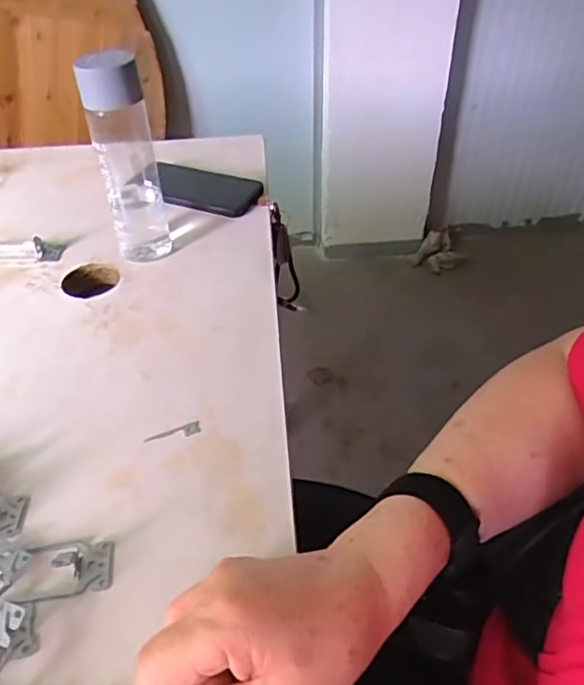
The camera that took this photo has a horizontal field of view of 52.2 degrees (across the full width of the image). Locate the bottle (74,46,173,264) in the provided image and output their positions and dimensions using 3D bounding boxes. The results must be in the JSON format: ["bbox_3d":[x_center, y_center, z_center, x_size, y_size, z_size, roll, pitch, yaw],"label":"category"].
[{"bbox_3d":[-0.163,-0.182,0.592,0.055,0.209,0.062,-11,44,-11],"label":"bottle"}]

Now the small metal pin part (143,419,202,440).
[{"bbox_3d":[-0.093,0.073,0.472,0.044,0.004,0.013,-20,46,-19],"label":"small metal pin part"}]

